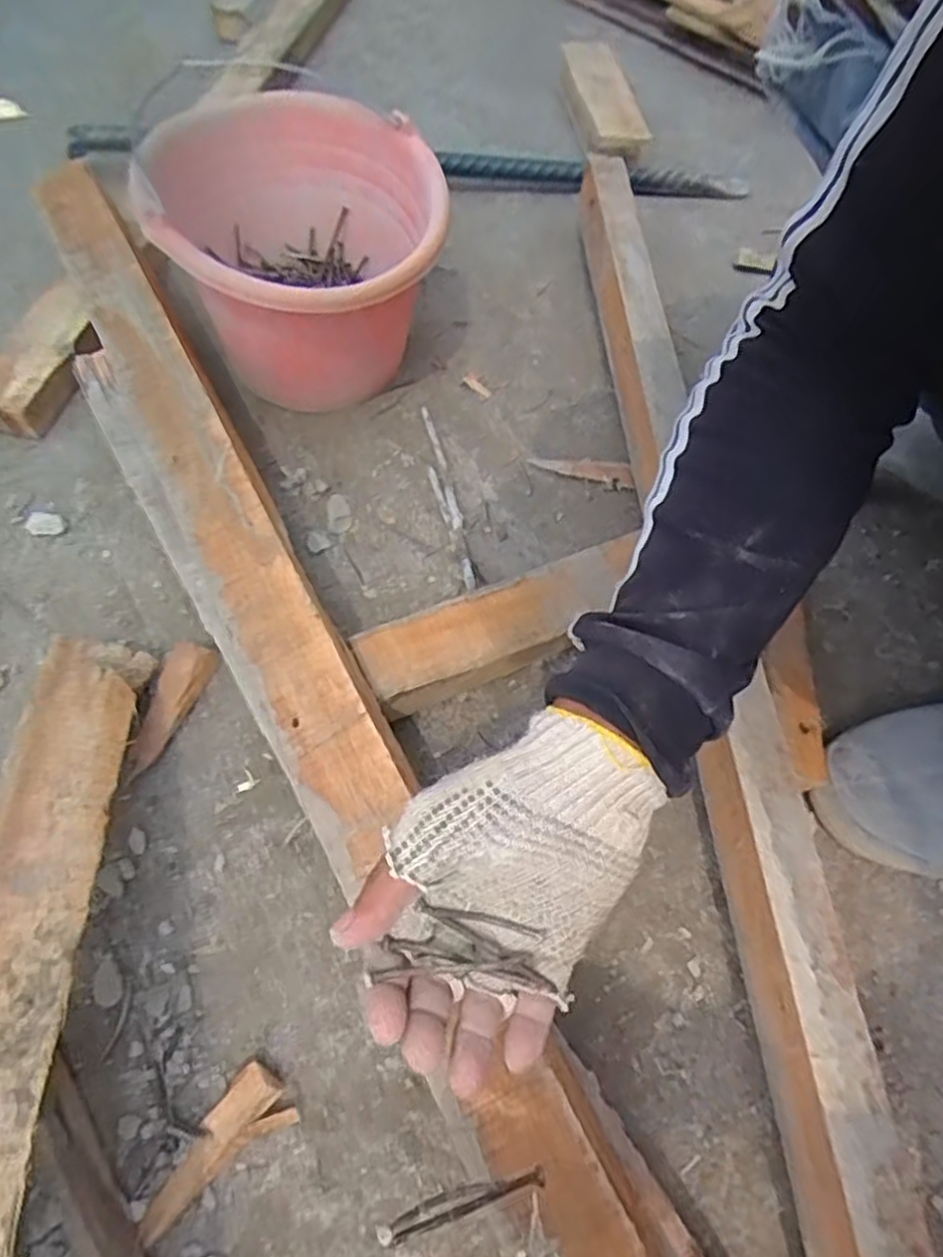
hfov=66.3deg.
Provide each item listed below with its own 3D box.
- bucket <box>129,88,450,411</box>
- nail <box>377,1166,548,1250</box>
[{"bbox_3d":[-0.125,-0.274,0.570,0.199,0.186,0.187,1,62,-2],"label":"bucket"},{"bbox_3d":[-0.002,0.199,0.250,0.073,0.009,0.008,13,57,-37],"label":"nail"}]

